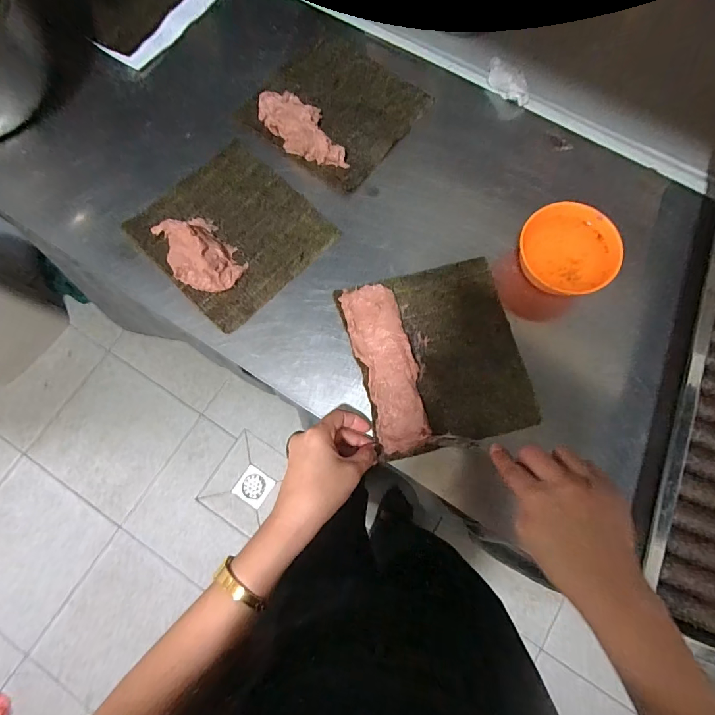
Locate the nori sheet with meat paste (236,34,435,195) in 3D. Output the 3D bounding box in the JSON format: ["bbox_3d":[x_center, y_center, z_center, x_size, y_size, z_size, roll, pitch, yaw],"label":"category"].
[{"bbox_3d":[-0.031,-0.334,0.512,0.194,0.028,0.181,37,80,9],"label":"nori sheet with meat paste"}]

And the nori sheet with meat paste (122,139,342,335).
[{"bbox_3d":[-0.154,-0.160,0.471,0.183,0.032,0.197,-44,80,-9],"label":"nori sheet with meat paste"}]

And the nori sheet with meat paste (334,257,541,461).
[{"bbox_3d":[0.089,-0.006,0.438,0.178,0.019,0.201,-15,77,-3],"label":"nori sheet with meat paste"}]

